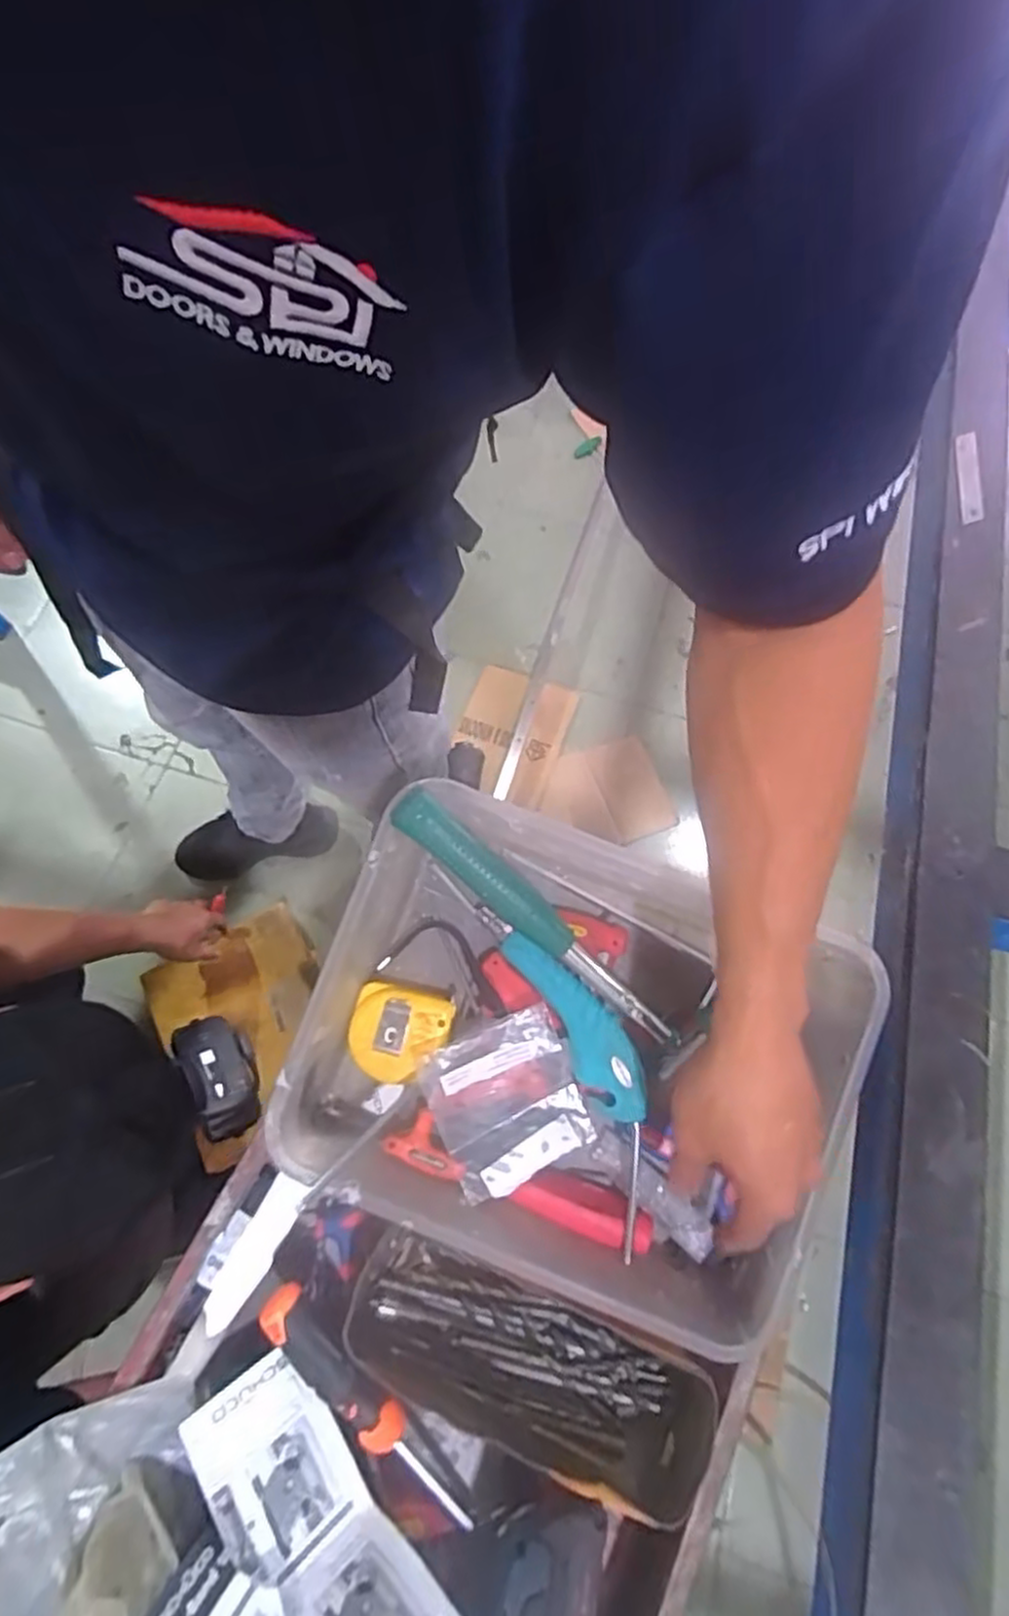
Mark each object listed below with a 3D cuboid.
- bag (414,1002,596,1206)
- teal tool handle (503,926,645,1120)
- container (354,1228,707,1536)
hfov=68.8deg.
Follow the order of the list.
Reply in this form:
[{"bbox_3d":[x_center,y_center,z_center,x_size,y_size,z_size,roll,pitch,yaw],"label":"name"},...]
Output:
[{"bbox_3d":[0.002,0.200,0.503,0.098,0.020,0.105,-20,97,-10],"label":"bag"},{"bbox_3d":[0.052,0.147,0.512,0.041,0.028,0.143,-28,71,-12],"label":"teal tool handle"},{"bbox_3d":[0.014,0.356,0.470,0.237,0.060,0.096,22,69,8],"label":"container"}]

